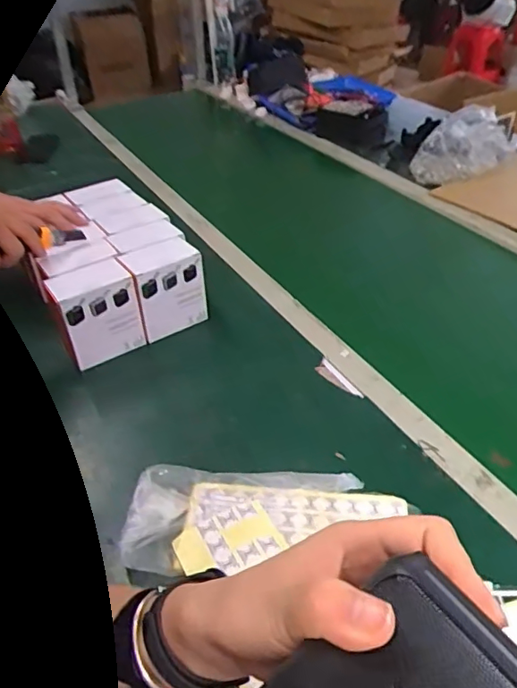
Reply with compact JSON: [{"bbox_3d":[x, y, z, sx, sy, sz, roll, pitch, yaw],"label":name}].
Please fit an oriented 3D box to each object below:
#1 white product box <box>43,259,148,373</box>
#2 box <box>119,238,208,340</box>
[{"bbox_3d":[-0.219,-0.040,0.741,0.108,0.114,0.063,-23,44,-25],"label":"white product box"},{"bbox_3d":[-0.131,-0.078,0.787,0.101,0.110,0.055,-20,42,-22],"label":"box"}]

